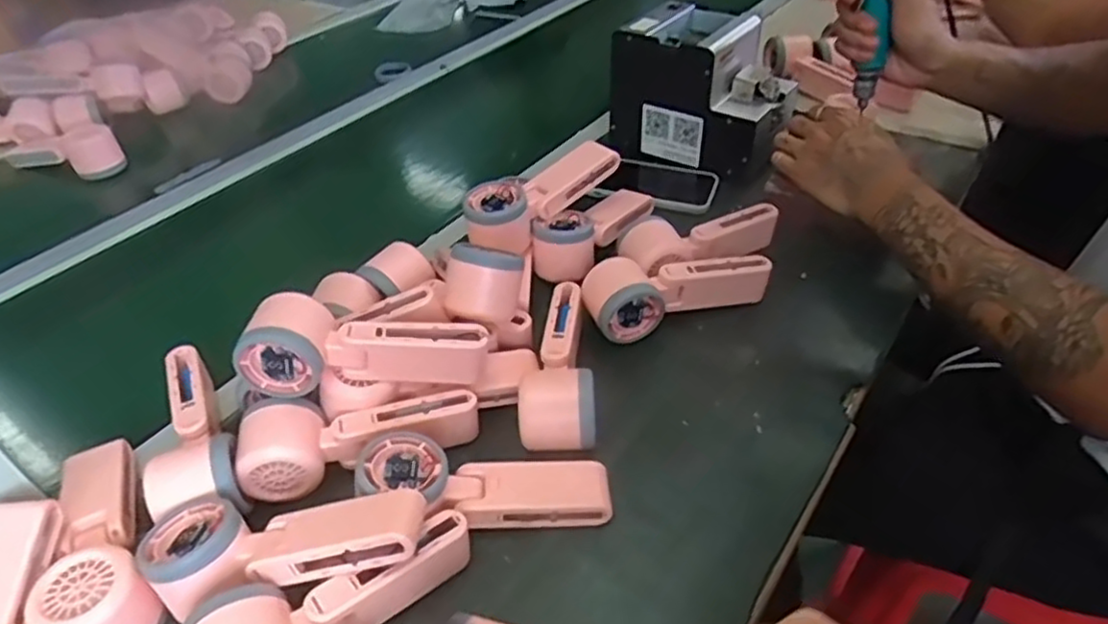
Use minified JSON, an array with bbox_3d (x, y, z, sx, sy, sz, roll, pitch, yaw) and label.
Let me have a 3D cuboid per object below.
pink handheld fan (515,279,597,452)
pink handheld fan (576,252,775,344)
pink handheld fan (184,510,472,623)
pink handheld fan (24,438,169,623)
[{"bbox_3d":[0.005,0.038,0.565,0.058,0.046,0.165,-2,40,3],"label":"pink handheld fan"},{"bbox_3d":[0.108,-0.023,0.629,0.164,0.051,0.061,-18,42,-16],"label":"pink handheld fan"},{"bbox_3d":[-0.129,0.171,0.415,0.170,0.046,0.076,-30,47,-28],"label":"pink handheld fan"},{"bbox_3d":[-0.299,0.152,0.458,0.065,0.052,0.170,-25,44,-23],"label":"pink handheld fan"}]

